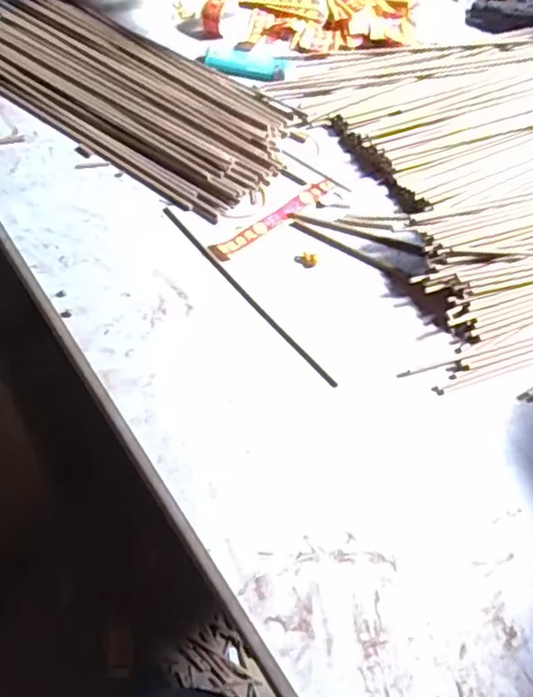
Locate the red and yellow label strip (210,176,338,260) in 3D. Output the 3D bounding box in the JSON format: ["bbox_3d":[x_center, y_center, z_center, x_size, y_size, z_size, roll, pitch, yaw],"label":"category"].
[{"bbox_3d":[0.007,-0.102,0.508,0.123,0.005,0.016,-37,65,-22],"label":"red and yellow label strip"}]

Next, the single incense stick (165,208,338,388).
[{"bbox_3d":[-0.016,-0.042,0.463,0.005,0.004,0.193,-34,64,-21],"label":"single incense stick"}]

